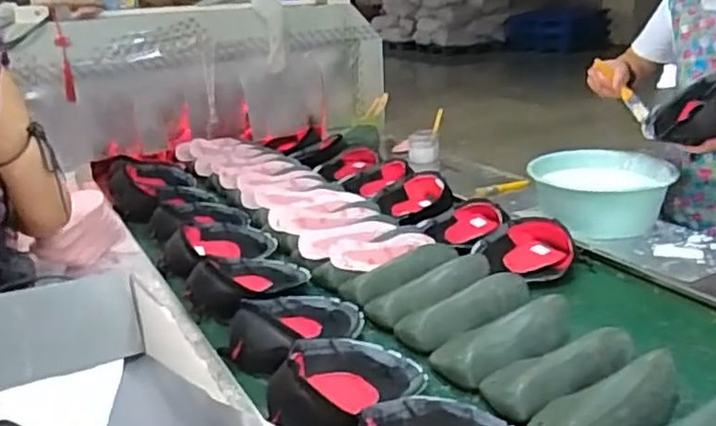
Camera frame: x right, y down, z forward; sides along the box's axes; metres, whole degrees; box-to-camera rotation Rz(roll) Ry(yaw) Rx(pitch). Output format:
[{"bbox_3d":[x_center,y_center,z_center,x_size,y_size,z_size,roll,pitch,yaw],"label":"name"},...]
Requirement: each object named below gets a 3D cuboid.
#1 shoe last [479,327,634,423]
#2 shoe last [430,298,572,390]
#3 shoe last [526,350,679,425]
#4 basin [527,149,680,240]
[{"bbox_3d":[0.287,0.214,0.970,0.241,0.062,0.090,-13,22,-27],"label":"shoe last"},{"bbox_3d":[0.231,0.190,1.035,0.230,0.065,0.092,-13,22,-26],"label":"shoe last"},{"bbox_3d":[0.330,0.250,0.886,0.241,0.066,0.113,-13,22,-27],"label":"shoe last"},{"bbox_3d":[0.549,-0.052,1.557,0.308,0.113,0.285,0,20,6],"label":"basin"}]

